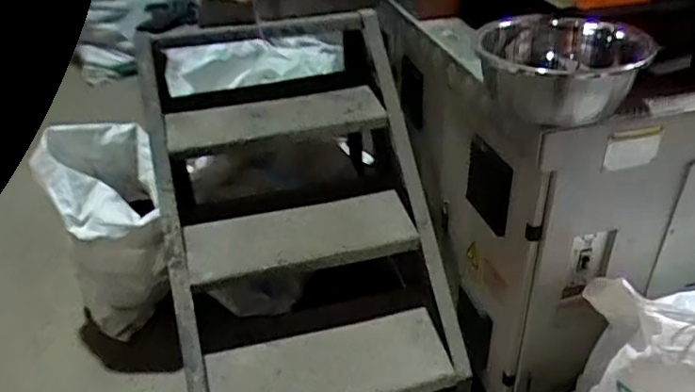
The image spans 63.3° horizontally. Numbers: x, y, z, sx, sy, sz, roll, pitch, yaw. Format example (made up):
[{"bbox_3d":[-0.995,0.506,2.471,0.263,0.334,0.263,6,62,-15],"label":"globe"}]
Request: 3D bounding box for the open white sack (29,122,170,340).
[{"bbox_3d":[-0.592,0.133,1.490,0.279,0.578,0.300,-20,37,-25],"label":"open white sack"}]

